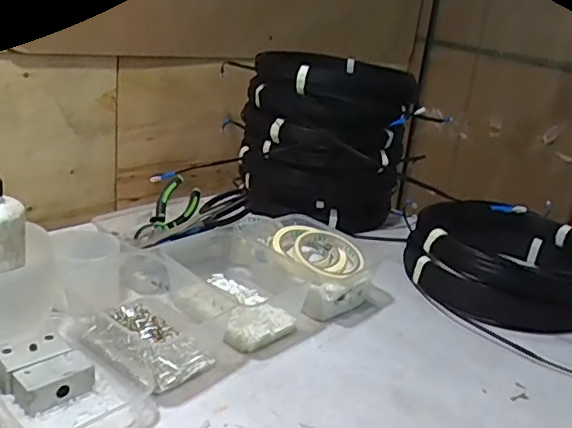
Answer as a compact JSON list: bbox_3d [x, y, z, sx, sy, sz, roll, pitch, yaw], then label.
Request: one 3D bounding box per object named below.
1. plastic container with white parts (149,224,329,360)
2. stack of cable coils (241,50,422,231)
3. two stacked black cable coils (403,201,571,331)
[{"bbox_3d":[-0.068,0.087,0.714,0.147,0.070,0.206,-11,26,-42],"label":"plastic container with white parts"},{"bbox_3d":[0.066,-0.135,0.999,0.266,0.248,0.326,9,20,6],"label":"stack of cable coils"},{"bbox_3d":[0.332,0.068,0.850,0.282,0.108,0.327,18,22,28],"label":"two stacked black cable coils"}]

